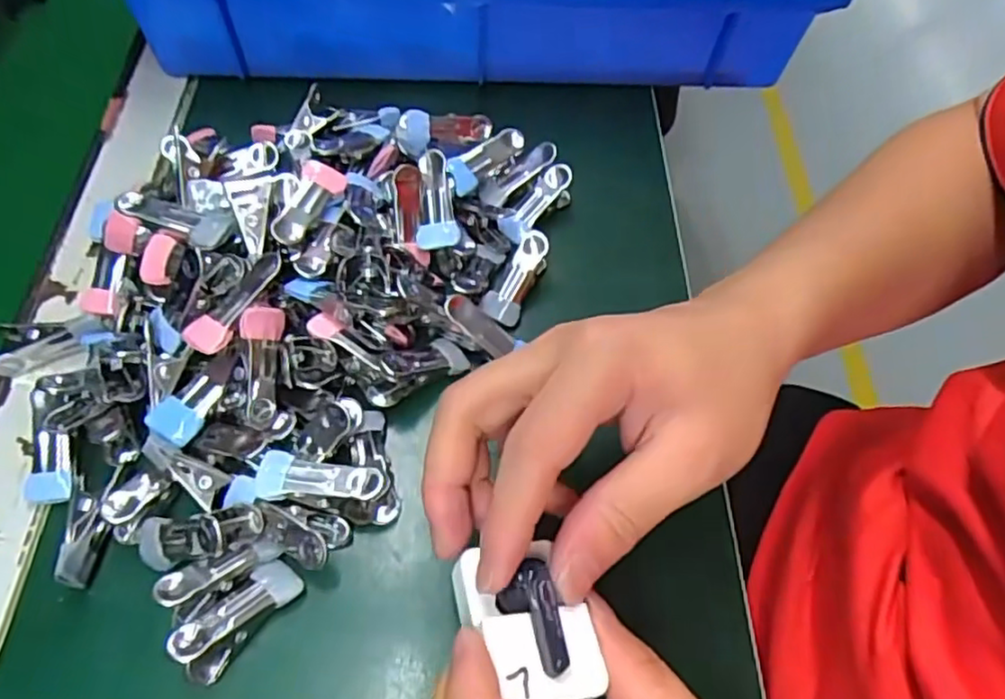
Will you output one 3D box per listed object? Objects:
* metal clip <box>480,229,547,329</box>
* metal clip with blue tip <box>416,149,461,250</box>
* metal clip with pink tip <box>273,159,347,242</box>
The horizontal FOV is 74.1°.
[{"bbox_3d":[0.009,-0.037,0.353,0.019,0.016,0.051,27,83,12],"label":"metal clip"},{"bbox_3d":[-0.035,-0.077,0.348,0.021,0.016,0.050,-5,83,-7],"label":"metal clip with blue tip"},{"bbox_3d":[-0.097,-0.071,0.326,0.020,0.010,0.050,16,60,7],"label":"metal clip with pink tip"}]

